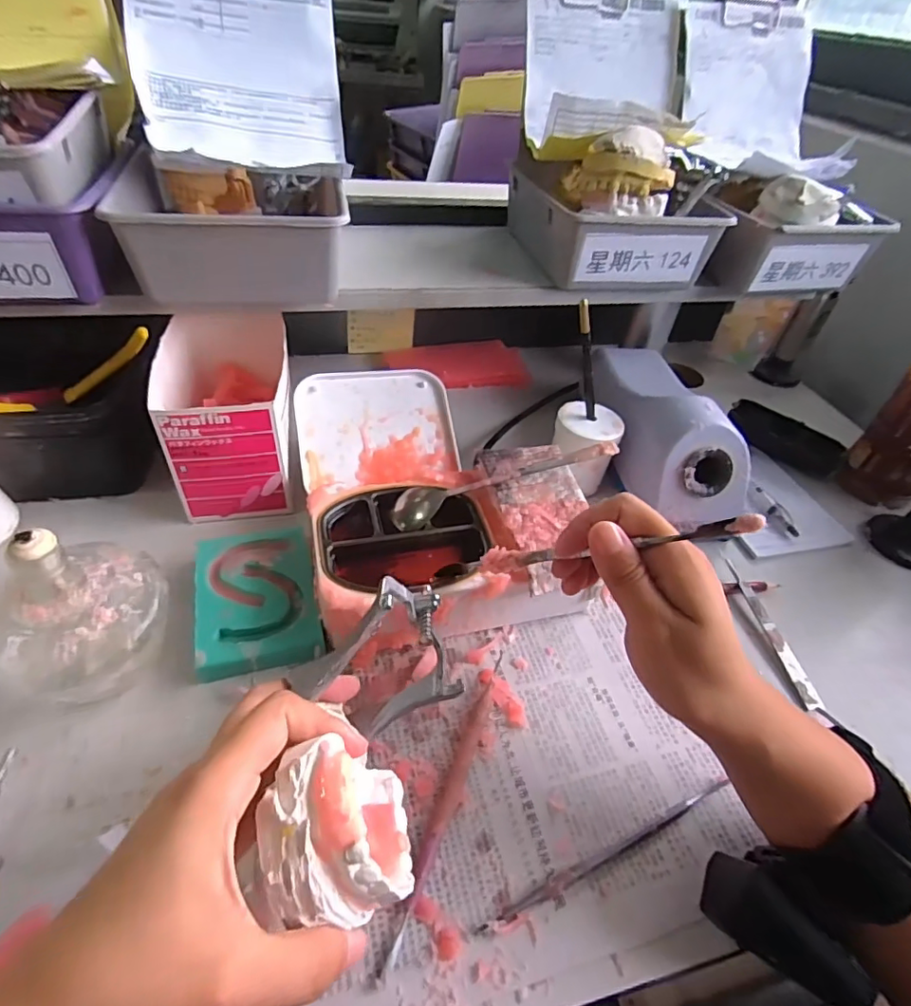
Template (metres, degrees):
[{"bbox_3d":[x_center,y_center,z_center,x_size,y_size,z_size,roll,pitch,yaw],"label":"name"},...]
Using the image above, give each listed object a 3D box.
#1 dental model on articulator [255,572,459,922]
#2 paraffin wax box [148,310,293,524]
[{"bbox_3d":[-0.039,0.098,0.245,0.067,0.068,0.149,11,34,4],"label":"dental model on articulator"},{"bbox_3d":[-0.183,-0.079,0.438,0.085,0.095,0.168,-8,47,-15],"label":"paraffin wax box"}]

